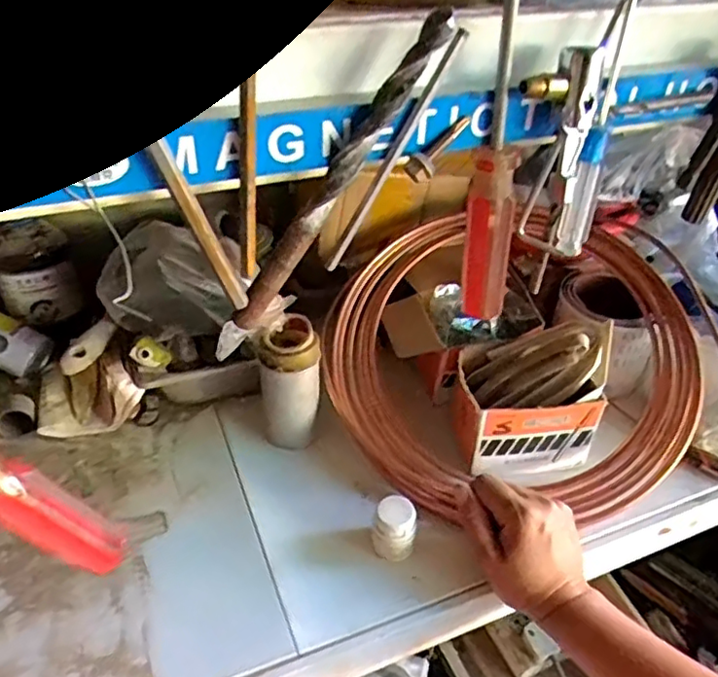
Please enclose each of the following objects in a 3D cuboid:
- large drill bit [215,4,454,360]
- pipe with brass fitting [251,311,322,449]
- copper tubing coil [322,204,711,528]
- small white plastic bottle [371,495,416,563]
[{"bbox_3d":[-0.013,-0.048,0.220,0.008,0.141,0.008,21,26,-37],"label":"large drill bit"},{"bbox_3d":[-0.066,0.044,0.597,0.056,0.124,0.057,-2,39,-6],"label":"pipe with brass fitting"},{"bbox_3d":[0.141,0.010,0.606,0.350,0.088,0.319,-7,75,3],"label":"copper tubing coil"},{"bbox_3d":[0.029,0.155,0.513,0.032,0.045,0.033,2,39,-1],"label":"small white plastic bottle"}]

